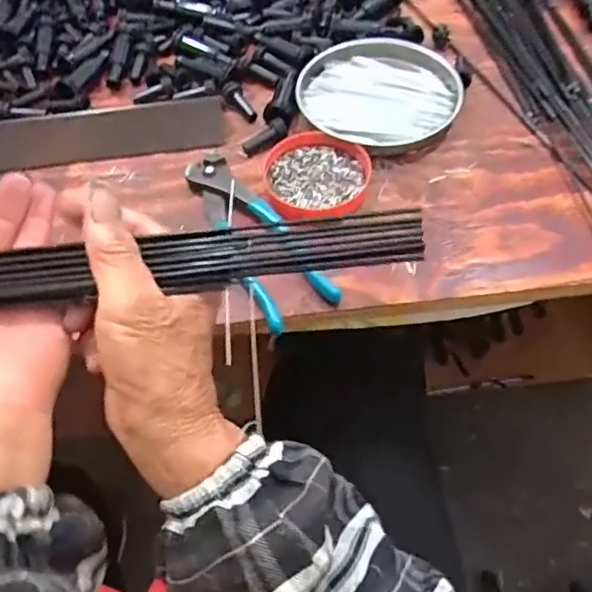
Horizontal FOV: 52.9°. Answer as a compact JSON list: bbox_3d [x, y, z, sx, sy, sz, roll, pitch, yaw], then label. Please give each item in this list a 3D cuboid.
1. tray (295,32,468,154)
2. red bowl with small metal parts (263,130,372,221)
[{"bbox_3d":[0.070,-0.174,0.502,0.131,0.012,0.121,-2,58,3],"label":"tray"},{"bbox_3d":[0.016,-0.094,0.454,0.078,0.013,0.072,-2,58,3],"label":"red bowl with small metal parts"}]

